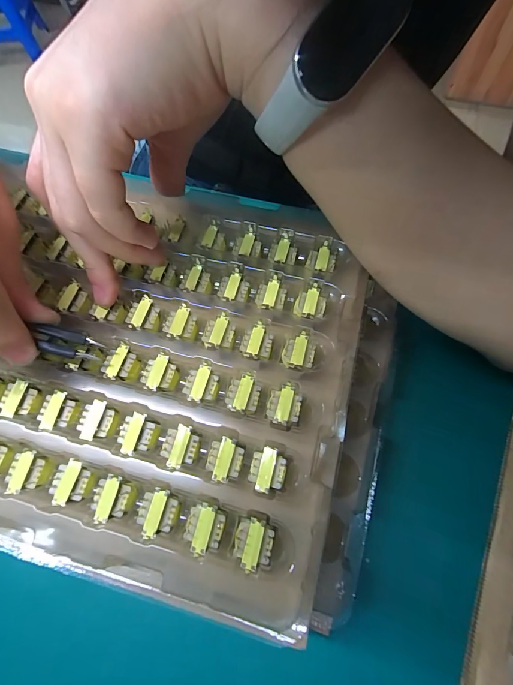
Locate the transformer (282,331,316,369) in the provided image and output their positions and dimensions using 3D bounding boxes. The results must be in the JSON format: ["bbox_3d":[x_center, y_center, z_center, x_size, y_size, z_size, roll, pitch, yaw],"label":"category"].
[{"bbox_3d":[0.023,0.005,0.178,0.016,0.007,0.020,13,67,8],"label":"transformer"}]

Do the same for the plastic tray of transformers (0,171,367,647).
[{"bbox_3d":[-0.110,-0.007,0.195,0.322,0.026,0.216,13,67,8],"label":"plastic tray of transformers"}]

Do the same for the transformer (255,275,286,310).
[{"bbox_3d":[0.008,-0.028,0.193,0.016,0.006,0.020,10,67,6],"label":"transformer"}]

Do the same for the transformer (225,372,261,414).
[{"bbox_3d":[-0.007,0.027,0.175,0.016,0.010,0.020,10,67,7],"label":"transformer"}]

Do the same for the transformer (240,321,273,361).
[{"bbox_3d":[0.000,0.000,0.183,0.016,0.007,0.020,10,67,7],"label":"transformer"}]

